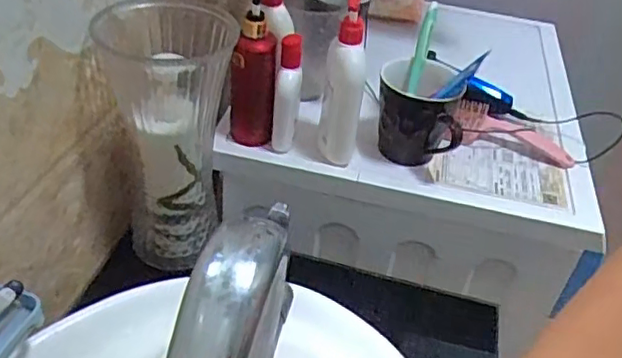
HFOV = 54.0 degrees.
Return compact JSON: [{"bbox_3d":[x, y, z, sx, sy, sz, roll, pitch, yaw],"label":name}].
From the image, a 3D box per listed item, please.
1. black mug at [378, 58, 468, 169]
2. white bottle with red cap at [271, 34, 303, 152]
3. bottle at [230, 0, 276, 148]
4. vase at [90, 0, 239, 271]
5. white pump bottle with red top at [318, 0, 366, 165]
[{"bbox_3d":[0.125,-0.073,0.738,0.097,0.105,0.109,10,38,3],"label":"black mug"},{"bbox_3d":[-0.028,-0.098,0.709,0.031,0.147,0.031,4,38,-5],"label":"white bottle with red cap"},{"bbox_3d":[-0.068,-0.135,0.715,0.051,0.191,0.059,1,38,-9],"label":"bottle"},{"bbox_3d":[-0.152,-0.039,0.692,0.124,0.280,0.126,-2,39,-13],"label":"vase"},{"bbox_3d":[0.035,-0.105,0.687,0.039,0.185,0.062,-8,40,-19],"label":"white pump bottle with red top"}]

